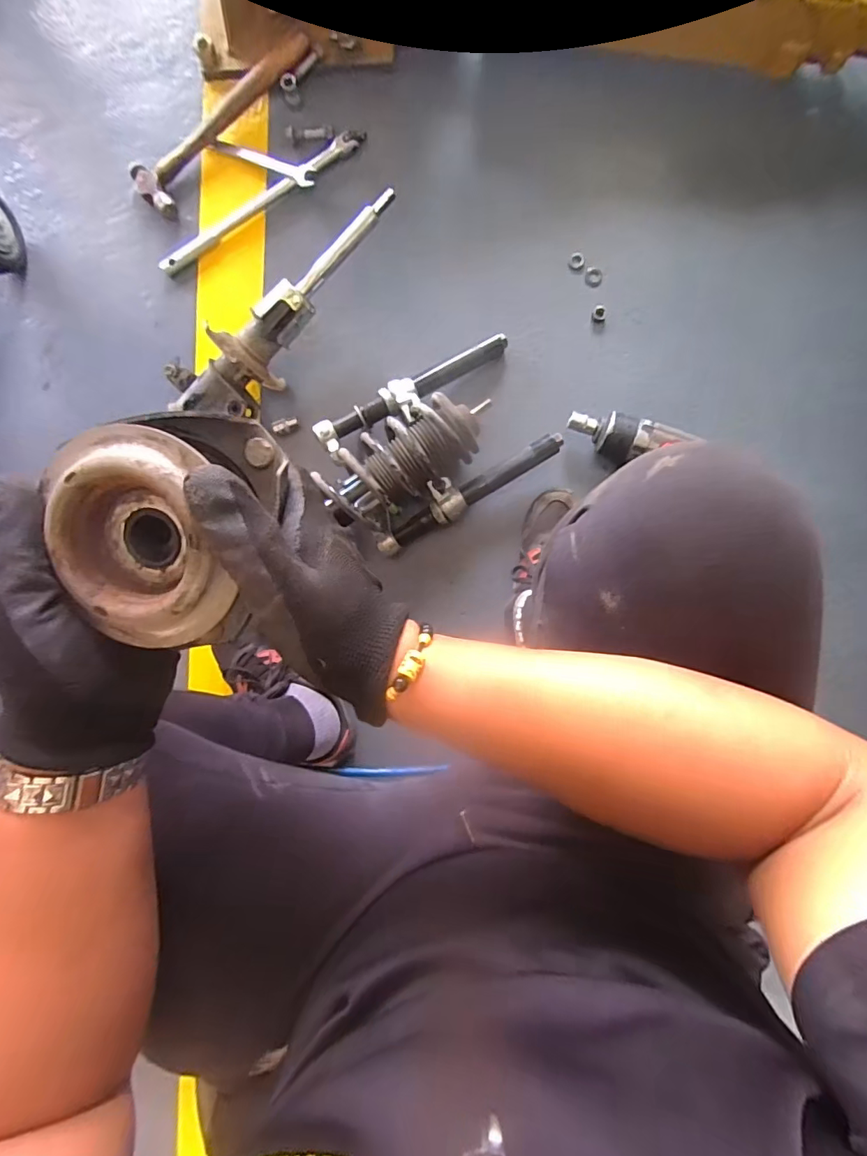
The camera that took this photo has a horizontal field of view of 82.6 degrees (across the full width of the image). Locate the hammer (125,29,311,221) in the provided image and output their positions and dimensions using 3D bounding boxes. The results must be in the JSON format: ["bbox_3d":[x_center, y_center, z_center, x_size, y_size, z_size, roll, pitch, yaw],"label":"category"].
[{"bbox_3d":[-0.321,-0.694,0.747,0.325,0.027,0.082,-41,90,3],"label":"hammer"}]

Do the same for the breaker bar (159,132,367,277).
[{"bbox_3d":[-0.265,-0.583,0.761,0.367,0.018,0.029,-32,90,3],"label":"breaker bar"}]

